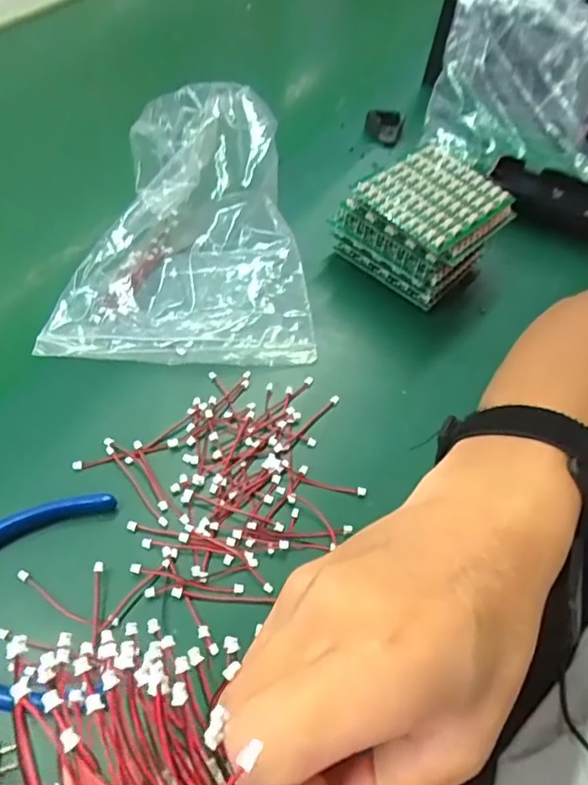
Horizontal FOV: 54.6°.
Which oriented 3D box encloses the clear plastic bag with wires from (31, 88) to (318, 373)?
[{"bbox_3d":[-0.083,-0.123,0.401,0.174,0.077,0.215,-5,55,-8],"label":"clear plastic bag with wires"}]

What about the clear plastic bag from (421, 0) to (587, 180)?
[{"bbox_3d":[0.215,-0.305,0.527,0.151,0.111,0.191,13,55,5],"label":"clear plastic bag"}]

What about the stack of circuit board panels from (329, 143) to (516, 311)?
[{"bbox_3d":[0.092,-0.121,0.420,0.096,0.069,0.084,38,60,20],"label":"stack of circuit board panels"}]

